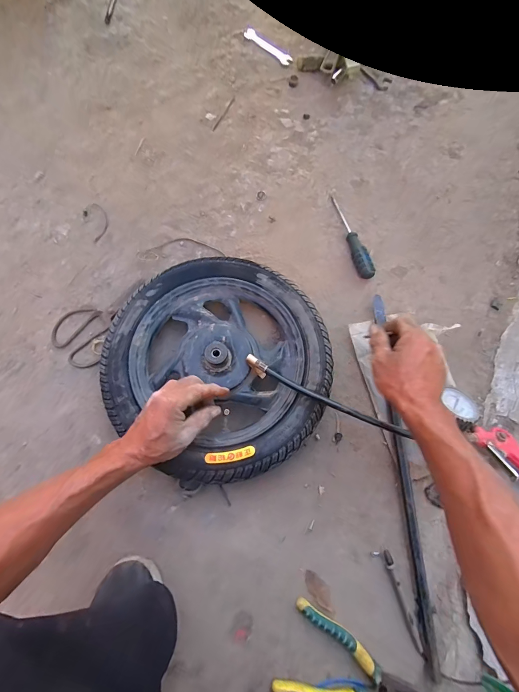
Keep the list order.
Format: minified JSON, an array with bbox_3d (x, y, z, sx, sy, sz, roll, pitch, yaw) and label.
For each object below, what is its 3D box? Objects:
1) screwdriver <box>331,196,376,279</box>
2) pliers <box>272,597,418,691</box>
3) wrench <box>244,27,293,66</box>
[{"bbox_3d":[0.176,-0.211,0.607,0.026,0.026,0.189,-13,73,-3],"label":"screwdriver"},{"bbox_3d":[0.119,0.433,0.429,0.169,0.013,0.106,17,74,7],"label":"pliers"},{"bbox_3d":[0.018,-0.730,0.777,0.030,0.010,0.167,-37,76,-9],"label":"wrench"}]

